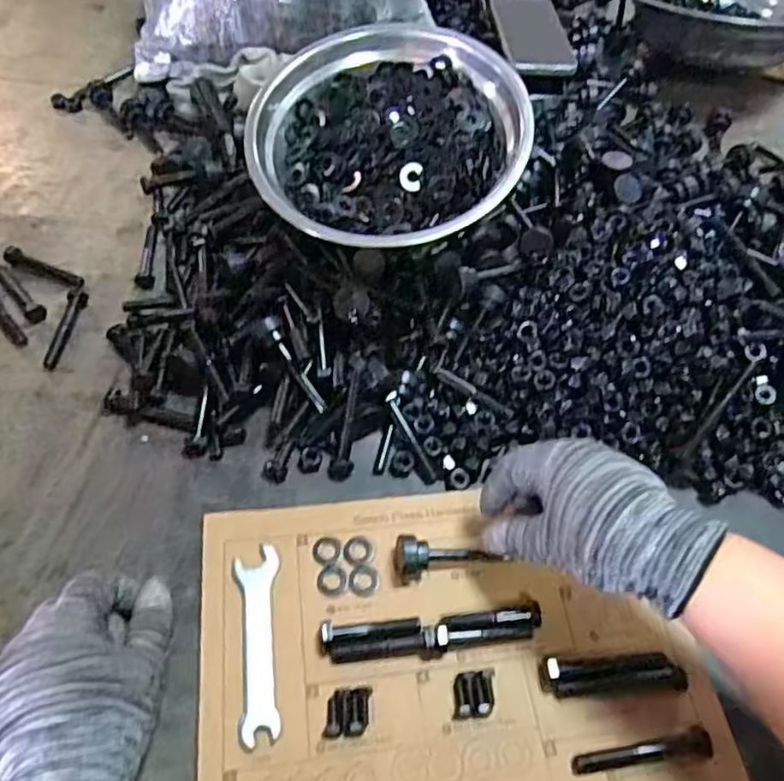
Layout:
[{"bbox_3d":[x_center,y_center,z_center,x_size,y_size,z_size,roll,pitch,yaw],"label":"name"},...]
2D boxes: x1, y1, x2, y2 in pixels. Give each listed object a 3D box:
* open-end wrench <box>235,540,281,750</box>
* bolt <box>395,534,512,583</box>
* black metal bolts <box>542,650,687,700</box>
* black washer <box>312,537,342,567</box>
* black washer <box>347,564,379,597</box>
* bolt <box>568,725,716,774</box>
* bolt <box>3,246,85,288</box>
[{"bbox_3d":[-0.081,0.149,0.400,0.026,0.004,0.112,-4,57,-7],"label":"open-end wrench"},{"bbox_3d":[0.037,0.107,0.437,0.068,0.024,0.027,2,53,-19],"label":"bolt"},{"bbox_3d":[0.132,0.167,0.393,0.082,0.014,0.021,0,56,-4],"label":"black metal bolts"},{"bbox_3d":[-0.043,0.105,0.437,0.019,0.004,0.019,2,56,-3],"label":"black washer"},{"bbox_3d":[-0.019,0.122,0.427,0.019,0.004,0.020,2,56,-3],"label":"black washer"},{"bbox_3d":[0.140,0.203,0.373,0.077,0.012,0.014,-5,57,-7],"label":"bolt"},{"bbox_3d":[-0.295,-0.104,0.560,0.074,0.010,0.018,20,56,12],"label":"bolt"}]

